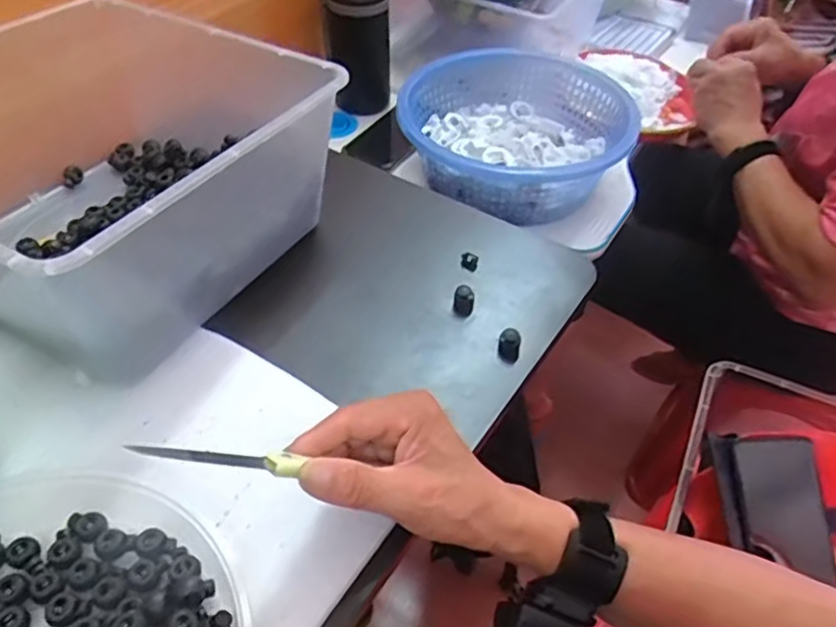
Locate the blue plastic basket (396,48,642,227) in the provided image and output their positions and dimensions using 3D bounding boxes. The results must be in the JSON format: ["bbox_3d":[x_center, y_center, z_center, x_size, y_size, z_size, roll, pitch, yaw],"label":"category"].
[{"bbox_3d":[0.109,-0.216,0.783,0.242,0.092,0.250,1,47,-1],"label":"blue plastic basket"}]

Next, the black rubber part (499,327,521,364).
[{"bbox_3d":[0.071,0.023,0.504,0.017,0.022,0.016,15,49,11],"label":"black rubber part"}]

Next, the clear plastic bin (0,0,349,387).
[{"bbox_3d":[-0.252,-0.116,0.523,0.306,0.140,0.289,25,51,19],"label":"clear plastic bin"}]

